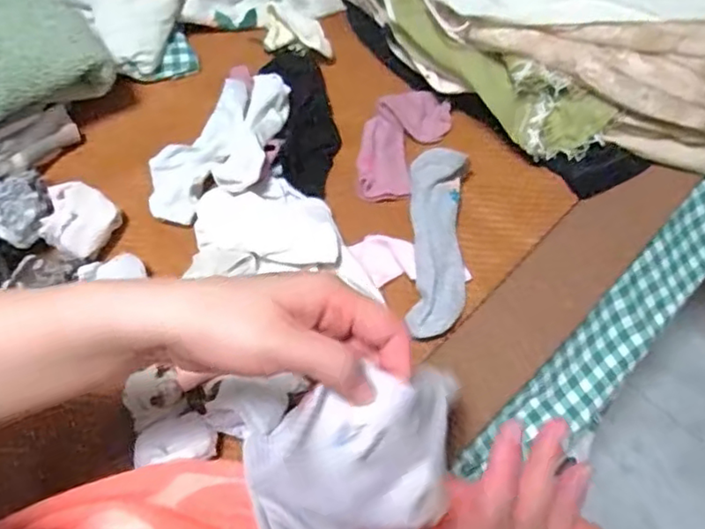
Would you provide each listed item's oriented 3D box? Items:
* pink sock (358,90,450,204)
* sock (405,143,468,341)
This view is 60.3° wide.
[{"bbox_3d":[0.047,-0.134,0.658,0.078,0.032,0.145,24,67,15],"label":"pink sock"},{"bbox_3d":[0.081,-0.024,0.580,0.051,0.030,0.189,3,63,4],"label":"sock"}]

